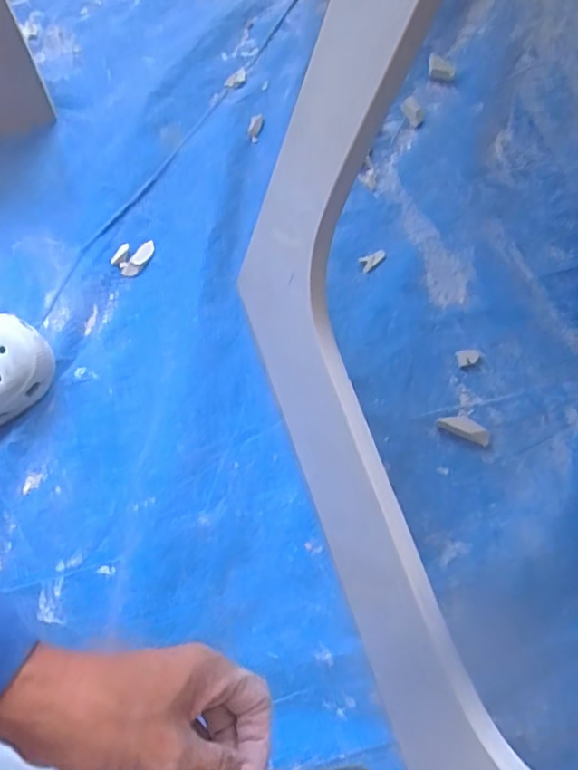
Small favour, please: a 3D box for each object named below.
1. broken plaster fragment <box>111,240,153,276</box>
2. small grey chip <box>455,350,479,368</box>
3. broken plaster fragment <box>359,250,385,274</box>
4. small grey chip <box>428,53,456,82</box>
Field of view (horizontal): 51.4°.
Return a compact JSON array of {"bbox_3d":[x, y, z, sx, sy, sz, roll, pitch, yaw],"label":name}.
[{"bbox_3d":[-0.163,-0.136,0.631,0.031,0.010,0.045,33,72,10],"label":"broken plaster fragment"},{"bbox_3d":[0.178,-0.028,0.600,0.022,0.009,0.016,-16,70,-7],"label":"small grey chip"},{"bbox_3d":[0.088,-0.134,0.639,0.035,0.004,0.016,-41,76,-15],"label":"broken plaster fragment"},{"bbox_3d":[0.186,-0.386,0.734,0.034,0.019,0.021,15,69,4],"label":"small grey chip"}]

